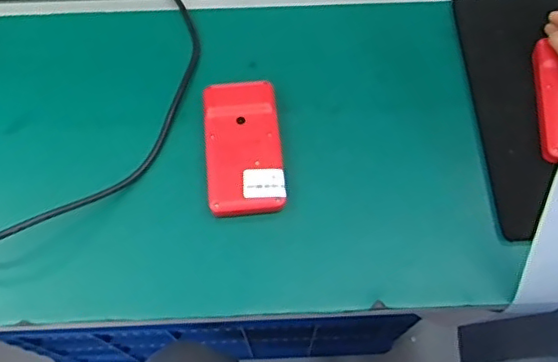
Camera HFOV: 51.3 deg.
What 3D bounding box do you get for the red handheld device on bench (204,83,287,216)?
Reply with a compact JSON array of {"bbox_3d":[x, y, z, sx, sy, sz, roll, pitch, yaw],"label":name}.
[{"bbox_3d":[-0.030,-0.027,0.495,0.062,0.024,0.118,-6,65,-3],"label":"red handheld device on bench"}]

